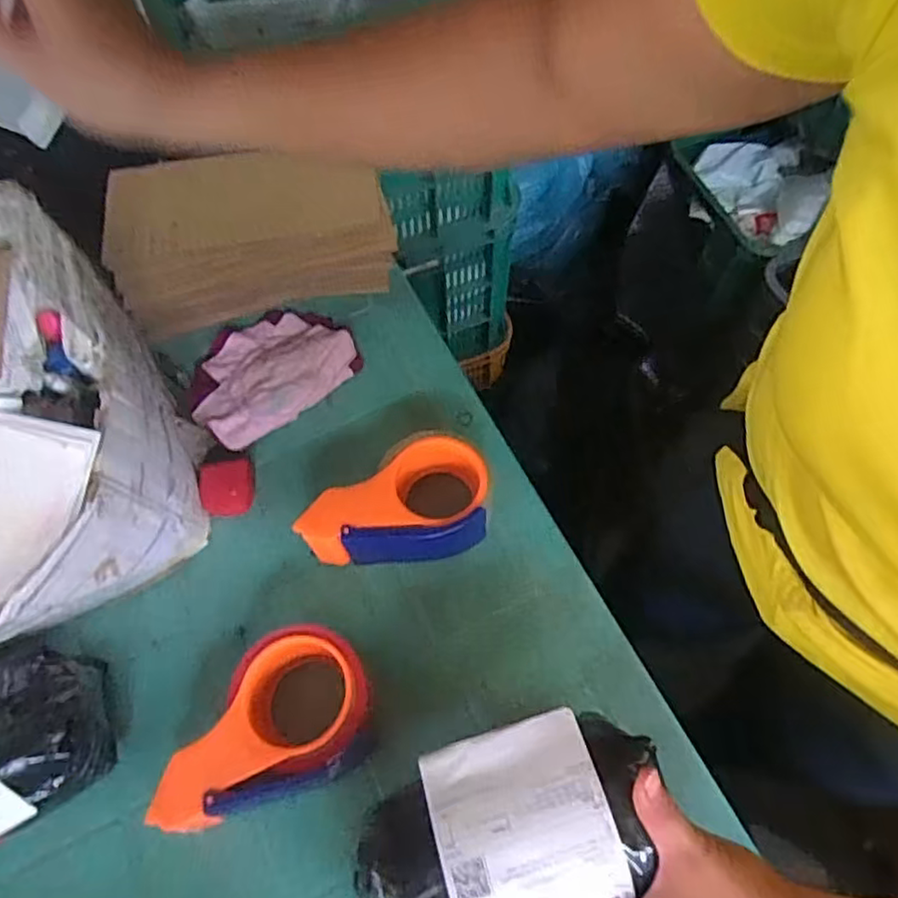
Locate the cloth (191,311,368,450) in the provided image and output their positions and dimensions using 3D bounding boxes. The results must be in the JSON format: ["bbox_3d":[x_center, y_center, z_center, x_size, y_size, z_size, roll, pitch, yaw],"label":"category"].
[{"bbox_3d":[-0.174,-0.079,0.613,0.154,0.025,0.122,-40,69,-16],"label":"cloth"}]

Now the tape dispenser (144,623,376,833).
[{"bbox_3d":[-0.128,0.195,0.463,0.148,0.062,0.104,-17,65,-6],"label":"tape dispenser"}]

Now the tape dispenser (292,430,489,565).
[{"bbox_3d":[-0.042,0.041,0.524,0.140,0.059,0.092,-5,64,0],"label":"tape dispenser"}]

